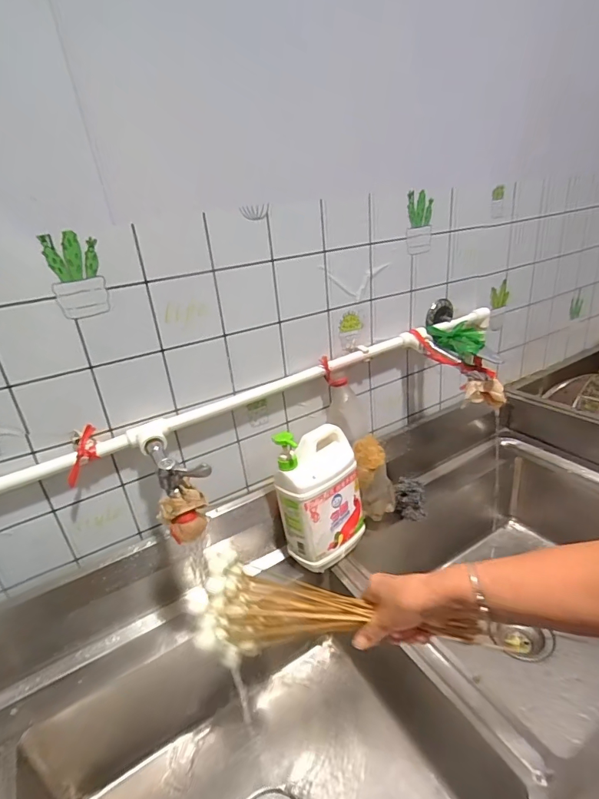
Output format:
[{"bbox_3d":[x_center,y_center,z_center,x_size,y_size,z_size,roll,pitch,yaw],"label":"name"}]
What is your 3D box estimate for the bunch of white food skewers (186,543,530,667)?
[{"bbox_3d":[0.053,0.281,0.532,0.374,0.117,0.106,-2,27,20],"label":"bunch of white food skewers"}]

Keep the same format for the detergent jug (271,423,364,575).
[{"bbox_3d":[0.043,0.162,0.750,0.147,0.238,0.077,-23,30,-29],"label":"detergent jug"}]

